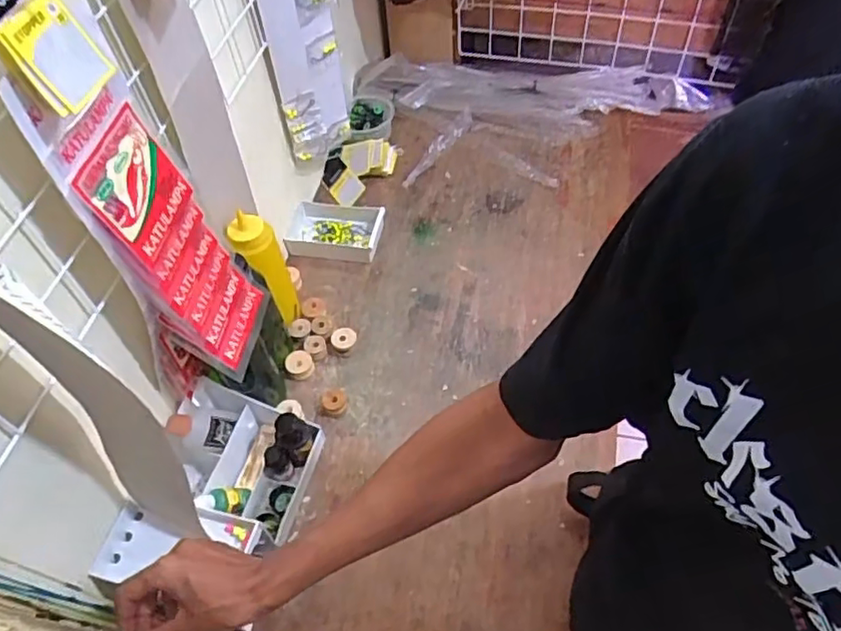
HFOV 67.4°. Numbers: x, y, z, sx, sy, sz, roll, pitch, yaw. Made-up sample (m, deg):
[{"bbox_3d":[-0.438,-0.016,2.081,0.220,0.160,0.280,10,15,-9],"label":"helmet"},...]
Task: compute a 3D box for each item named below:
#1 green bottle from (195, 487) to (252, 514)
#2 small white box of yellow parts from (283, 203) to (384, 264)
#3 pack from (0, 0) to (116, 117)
[{"bbox_3d":[-0.212,0.205,0.690,0.024,0.076,0.026,-49,58,13],"label":"green bottle"},{"bbox_3d":[-0.131,-0.126,0.965,0.151,0.034,0.097,3,54,7],"label":"small white box of yellow parts"},{"bbox_3d":[-0.242,-0.181,0.397,0.019,0.095,0.054,13,59,29],"label":"pack"}]

